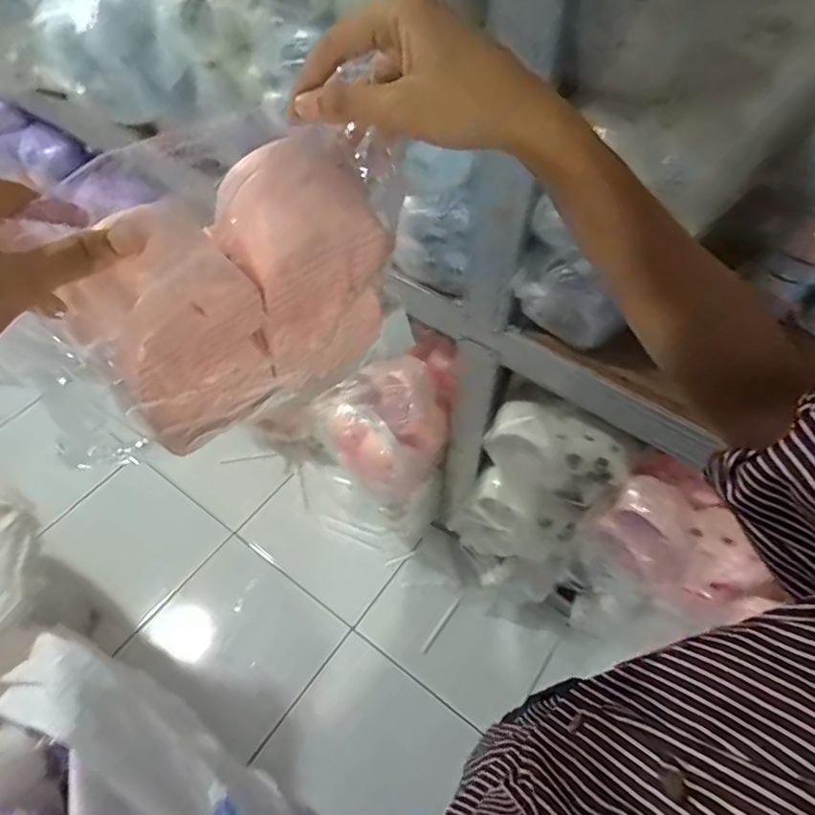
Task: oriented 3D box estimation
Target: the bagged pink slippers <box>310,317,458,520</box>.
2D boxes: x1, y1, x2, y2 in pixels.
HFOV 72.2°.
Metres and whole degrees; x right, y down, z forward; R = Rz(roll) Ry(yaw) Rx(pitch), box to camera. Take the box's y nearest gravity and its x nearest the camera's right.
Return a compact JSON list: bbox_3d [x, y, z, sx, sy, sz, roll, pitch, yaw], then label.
[{"bbox_3d":[-0.031,0.047,1.125,0.264,0.307,0.188,-28,59,-20],"label":"bagged pink slippers"}]

